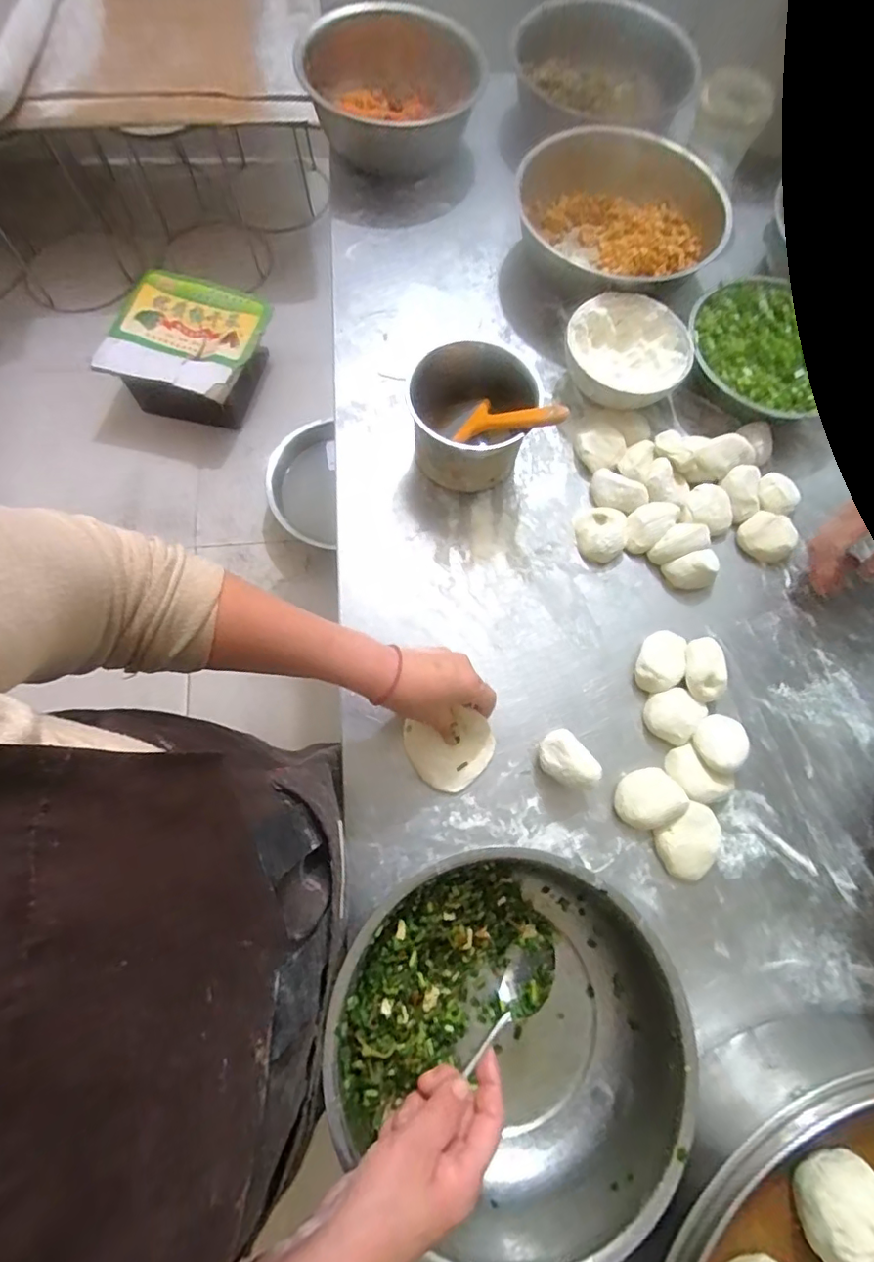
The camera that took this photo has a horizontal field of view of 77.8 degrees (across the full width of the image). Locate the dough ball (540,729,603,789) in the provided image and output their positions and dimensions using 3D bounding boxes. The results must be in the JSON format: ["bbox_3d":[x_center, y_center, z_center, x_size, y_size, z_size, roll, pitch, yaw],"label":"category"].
[{"bbox_3d":[0.116,0.120,0.495,0.037,0.043,0.053,-37,77,-13],"label":"dough ball"}]

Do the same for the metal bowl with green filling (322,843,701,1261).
[{"bbox_3d":[0.058,0.298,0.416,0.247,0.079,0.230,1,72,-2],"label":"metal bowl with green filling"}]

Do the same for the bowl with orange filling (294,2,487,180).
[{"bbox_3d":[-0.061,-0.747,0.750,0.242,0.086,0.283,-2,72,-3],"label":"bowl with orange filling"}]

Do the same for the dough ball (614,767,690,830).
[{"bbox_3d":[0.193,0.154,0.498,0.059,0.031,0.050,-15,73,-7],"label":"dough ball"}]

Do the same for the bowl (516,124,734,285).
[{"bbox_3d":[0.245,-0.515,0.692,0.257,0.078,0.248,1,72,-2],"label":"bowl"}]

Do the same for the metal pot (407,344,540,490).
[{"bbox_3d":[0.035,-0.215,0.570,0.121,0.103,0.104,9,72,1],"label":"metal pot"}]

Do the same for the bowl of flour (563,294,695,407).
[{"bbox_3d":[0.218,-0.316,0.634,0.134,0.057,0.136,1,72,-2],"label":"bowl of flour"}]

